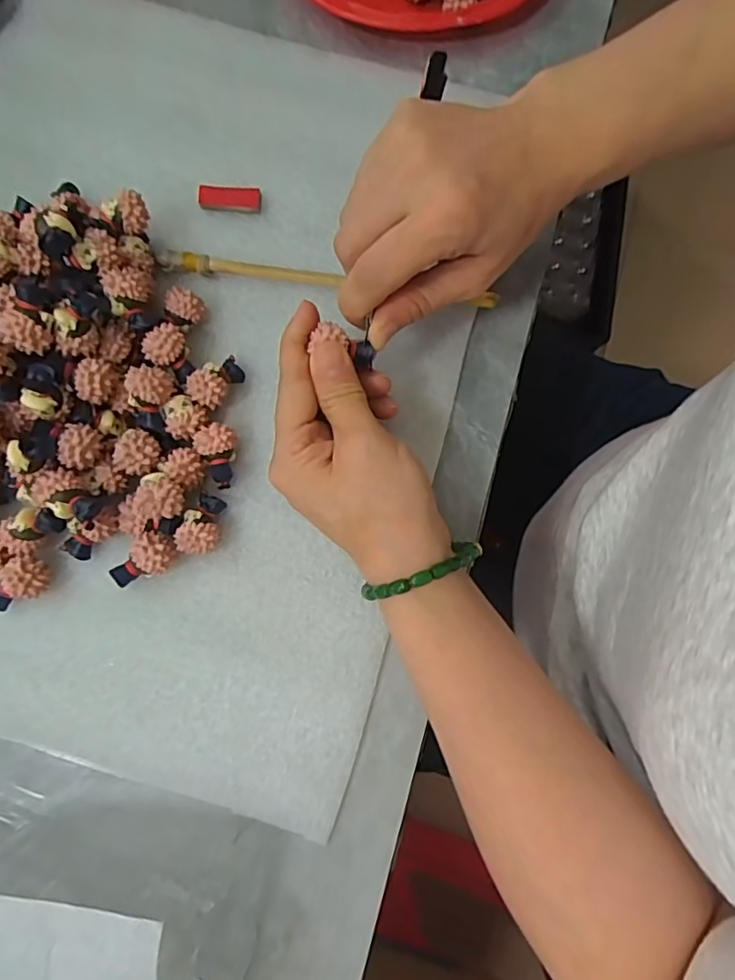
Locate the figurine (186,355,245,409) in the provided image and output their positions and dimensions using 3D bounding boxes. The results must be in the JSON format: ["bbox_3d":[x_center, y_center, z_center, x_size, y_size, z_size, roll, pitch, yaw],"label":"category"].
[{"bbox_3d":[-0.074,-0.053,0.278,0.029,0.023,0.019,-44,83,-8],"label":"figurine"}]

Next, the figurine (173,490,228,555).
[{"bbox_3d":[-0.078,0.016,0.267,0.018,0.020,0.029,10,80,1],"label":"figurine"}]

